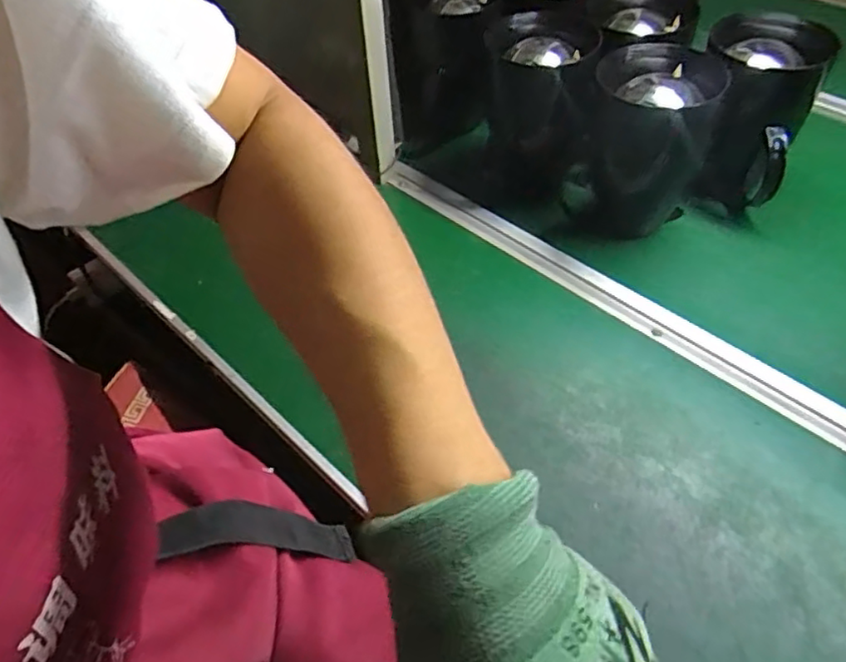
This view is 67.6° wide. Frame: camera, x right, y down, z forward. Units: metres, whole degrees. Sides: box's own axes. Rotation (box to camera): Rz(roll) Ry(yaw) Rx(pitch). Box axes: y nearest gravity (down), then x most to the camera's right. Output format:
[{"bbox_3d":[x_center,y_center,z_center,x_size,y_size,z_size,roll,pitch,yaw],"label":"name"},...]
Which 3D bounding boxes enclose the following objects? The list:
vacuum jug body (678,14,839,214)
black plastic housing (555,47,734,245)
[{"bbox_3d":[0.375,-0.247,0.740,0.124,0.184,0.106,21,53,19],"label":"vacuum jug body"},{"bbox_3d":[0.244,-0.207,0.720,0.132,0.183,0.106,20,52,18],"label":"black plastic housing"}]

